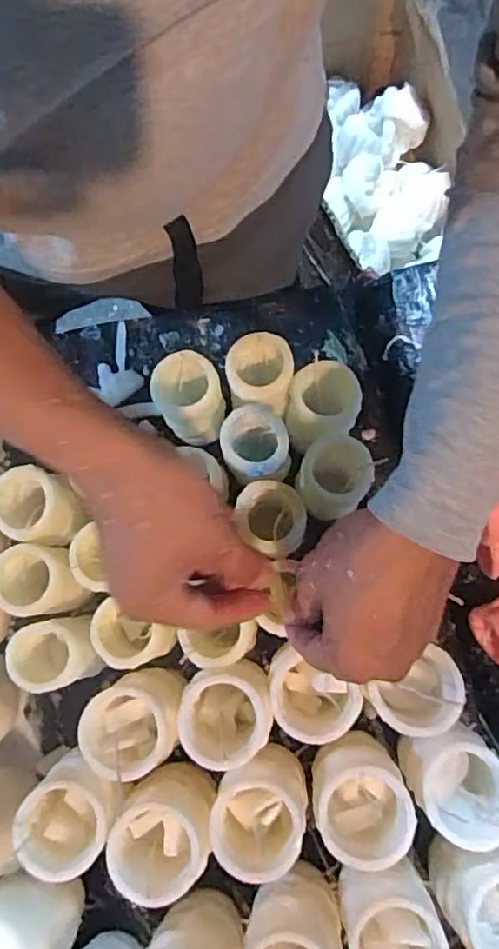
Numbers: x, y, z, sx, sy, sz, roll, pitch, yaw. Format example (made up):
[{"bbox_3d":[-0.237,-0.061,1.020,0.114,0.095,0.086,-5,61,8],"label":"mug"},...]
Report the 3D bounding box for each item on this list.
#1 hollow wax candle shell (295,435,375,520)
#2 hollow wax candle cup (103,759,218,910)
[{"bbox_3d":[0.062,0.002,0.452,0.051,0.059,0.053,0,77,0],"label":"hollow wax candle shell"},{"bbox_3d":[-0.057,0.241,0.410,0.062,0.083,0.060,0,77,0],"label":"hollow wax candle cup"}]

